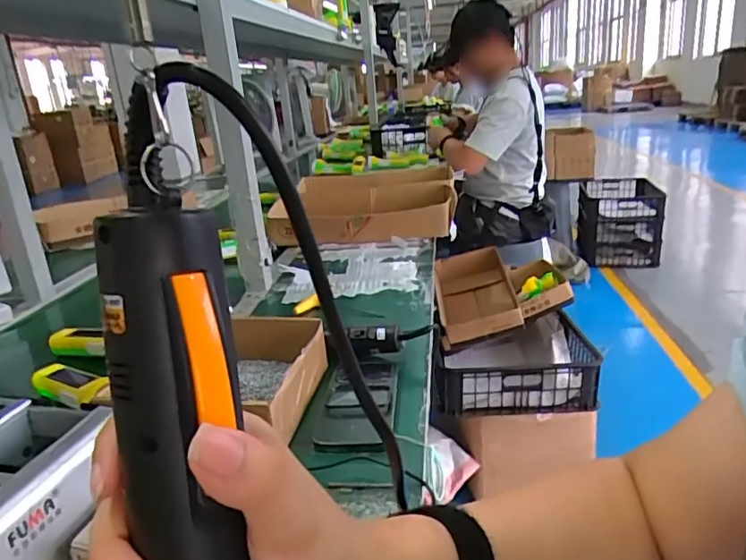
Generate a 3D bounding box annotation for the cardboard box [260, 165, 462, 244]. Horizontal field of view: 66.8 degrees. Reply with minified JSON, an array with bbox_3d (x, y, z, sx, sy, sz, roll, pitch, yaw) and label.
[{"bbox_3d":[-0.015,-0.172,1.310,0.389,0.100,0.321,-2,20,8],"label":"cardboard box"}]

